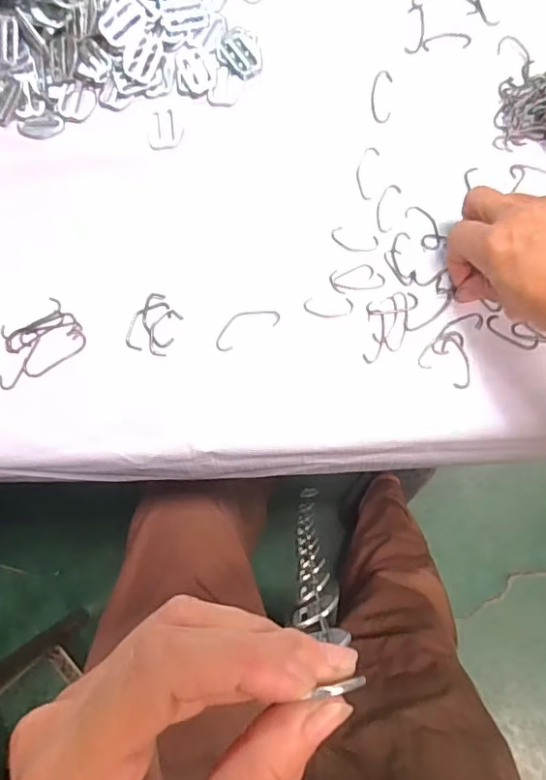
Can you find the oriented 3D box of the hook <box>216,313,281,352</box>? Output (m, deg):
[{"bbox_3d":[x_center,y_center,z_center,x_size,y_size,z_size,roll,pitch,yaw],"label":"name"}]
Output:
[{"bbox_3d":[-0.018,-0.042,0.370,0.046,0.004,0.020,-29,82,-1],"label":"hook"}]

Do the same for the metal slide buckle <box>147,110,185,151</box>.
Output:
[{"bbox_3d":[-0.076,-0.183,0.396,0.025,0.004,0.030,-6,82,2],"label":"metal slide buckle"}]

